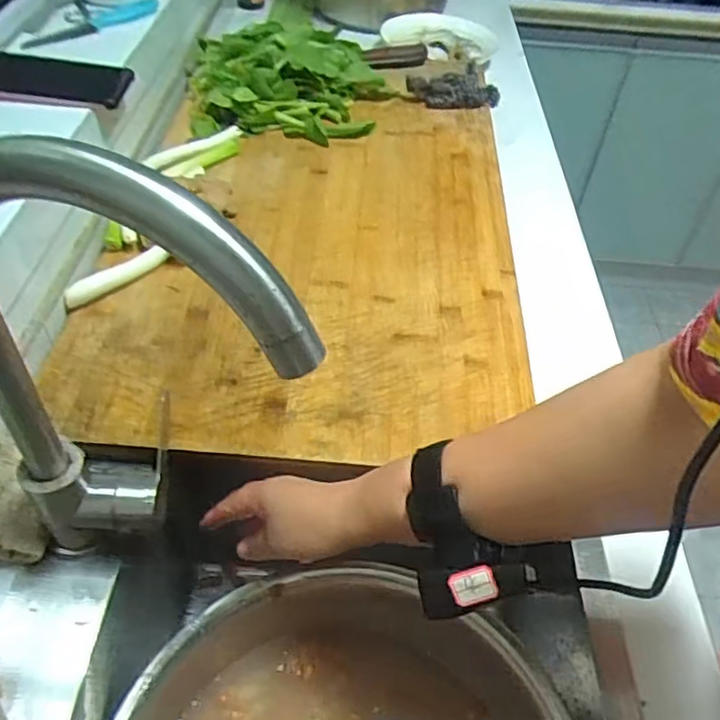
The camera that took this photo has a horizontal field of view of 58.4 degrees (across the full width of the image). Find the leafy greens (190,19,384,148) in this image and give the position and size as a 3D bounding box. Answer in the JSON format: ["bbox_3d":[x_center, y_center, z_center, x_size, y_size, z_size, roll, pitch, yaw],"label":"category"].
[{"bbox_3d":[-0.097,-0.394,0.896,0.268,0.074,0.208,-4,48,-8],"label":"leafy greens"}]

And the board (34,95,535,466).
[{"bbox_3d":[-0.044,-0.144,0.715,0.413,0.019,0.591,5,47,0],"label":"board"}]

